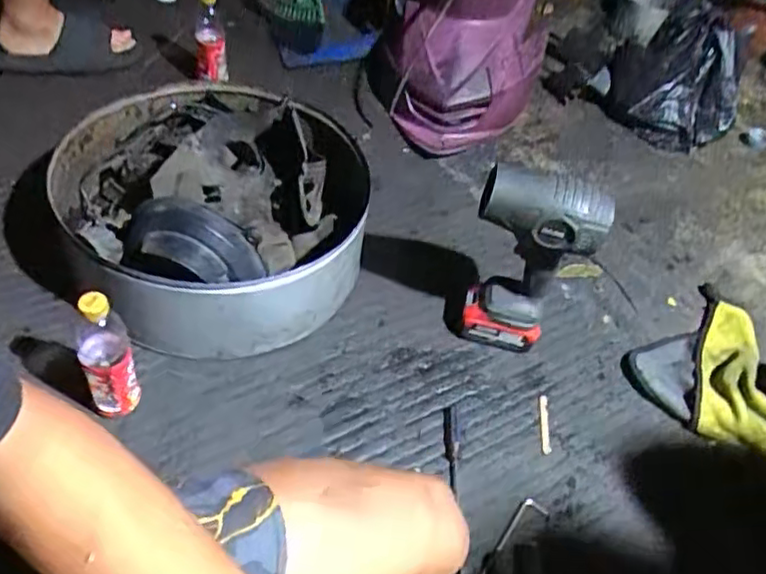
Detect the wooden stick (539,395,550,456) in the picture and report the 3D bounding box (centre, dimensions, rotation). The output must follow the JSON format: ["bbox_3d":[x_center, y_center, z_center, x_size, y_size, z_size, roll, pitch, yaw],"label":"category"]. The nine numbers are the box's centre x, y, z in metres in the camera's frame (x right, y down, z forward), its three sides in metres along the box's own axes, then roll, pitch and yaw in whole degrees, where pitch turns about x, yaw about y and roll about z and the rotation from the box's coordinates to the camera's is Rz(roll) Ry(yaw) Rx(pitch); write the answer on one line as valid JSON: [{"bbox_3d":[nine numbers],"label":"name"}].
[{"bbox_3d":[0.223,0.189,0.901,0.012,0.004,0.089,9,48,-2],"label":"wooden stick"}]

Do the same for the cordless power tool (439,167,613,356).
[{"bbox_3d":[0.185,-0.028,0.877,0.153,0.268,0.069,9,48,-1],"label":"cordless power tool"}]

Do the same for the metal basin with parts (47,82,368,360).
[{"bbox_3d":[-0.234,-0.127,0.971,0.430,0.208,0.444,5,48,-5],"label":"metal basin with parts"}]

